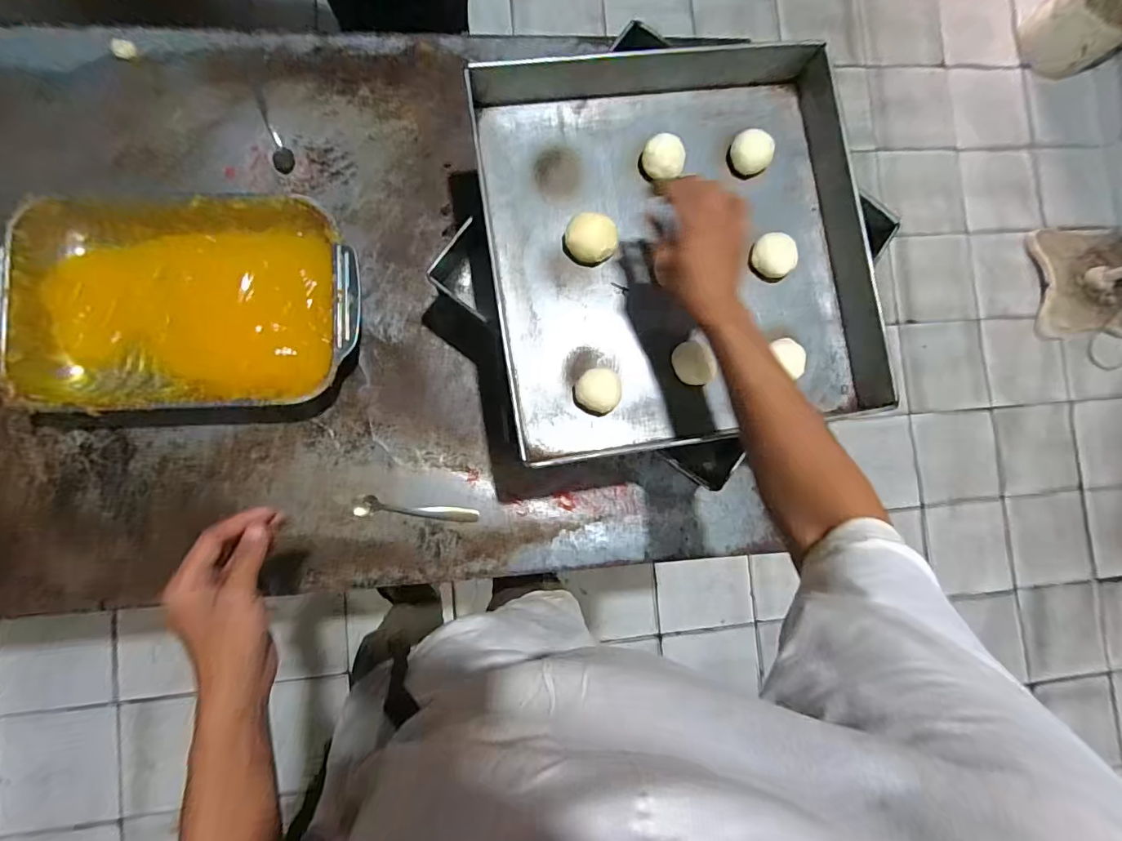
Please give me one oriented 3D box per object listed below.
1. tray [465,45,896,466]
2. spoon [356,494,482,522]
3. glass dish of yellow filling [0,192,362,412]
[{"bbox_3d":[0.140,-0.213,0.579,0.441,0.059,0.468,-9,88,-6],"label":"tray"},{"bbox_3d":[-0.195,0.124,0.654,0.161,0.022,0.026,6,85,-5],"label":"spoon"},{"bbox_3d":[-0.480,-0.153,0.620,0.432,0.067,0.275,-3,86,-5],"label":"glass dish of yellow filling"}]

